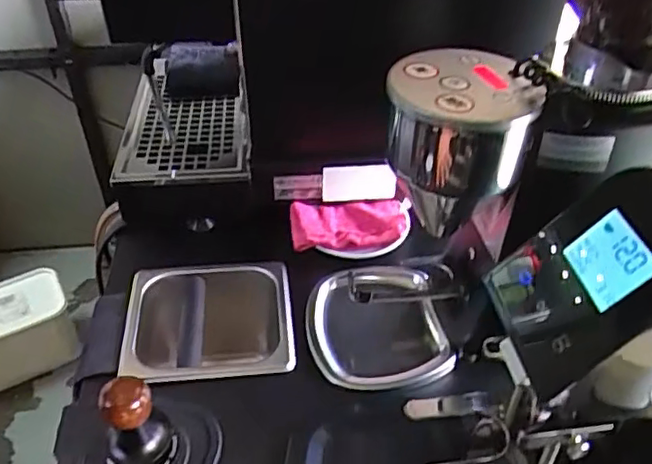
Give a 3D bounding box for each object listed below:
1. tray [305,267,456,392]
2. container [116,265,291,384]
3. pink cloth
[{"bbox_3d":[0.059,0.135,0.688,0.157,0.120,0.157,-5,41,-4],"label":"tray"},{"bbox_3d":[-0.130,0.130,0.703,0.183,0.133,0.168,-6,41,-5],"label":"container"},{"bbox_3d":[0.026,-0.010,0.743,0.136,0.019,0.078,-2,41,-1],"label":"pink cloth"}]

